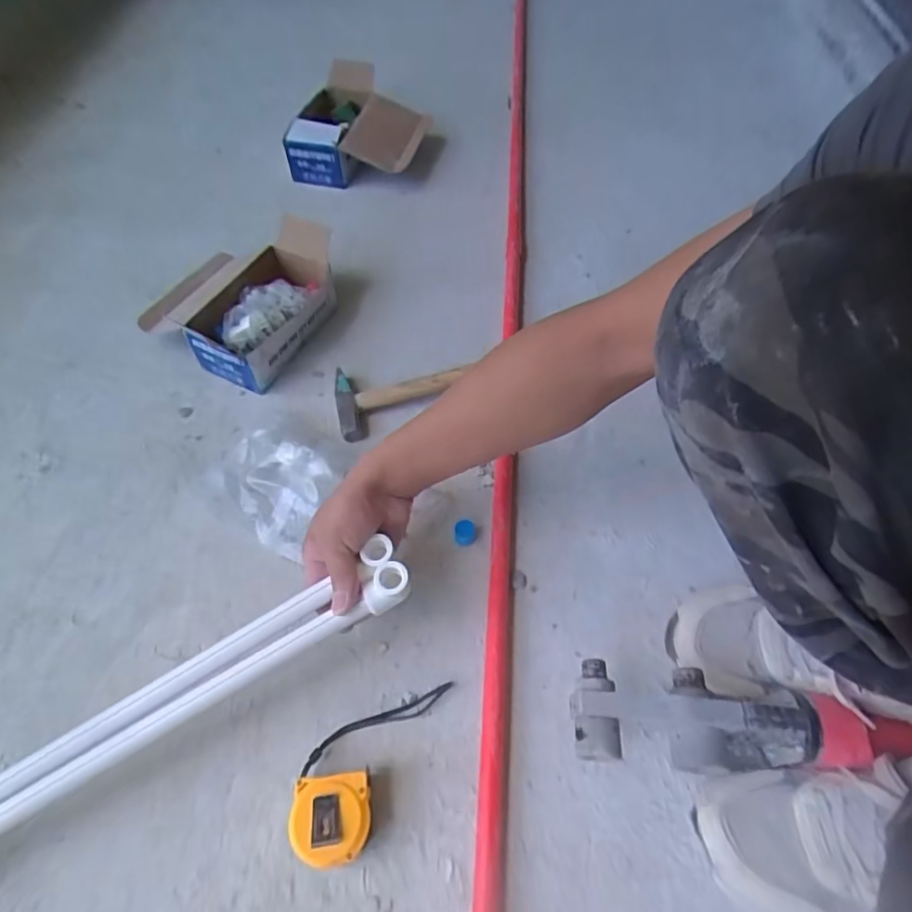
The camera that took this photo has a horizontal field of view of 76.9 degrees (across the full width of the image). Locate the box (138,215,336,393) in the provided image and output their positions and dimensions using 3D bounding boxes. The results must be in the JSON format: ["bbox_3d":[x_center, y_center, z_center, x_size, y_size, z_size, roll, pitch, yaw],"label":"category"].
[{"bbox_3d":[-0.290,-0.213,0.767,0.227,0.082,0.229,13,58,10],"label":"box"}]

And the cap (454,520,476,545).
[{"bbox_3d":[0.010,0.083,0.612,0.021,0.022,0.020,-1,57,1],"label":"cap"}]

